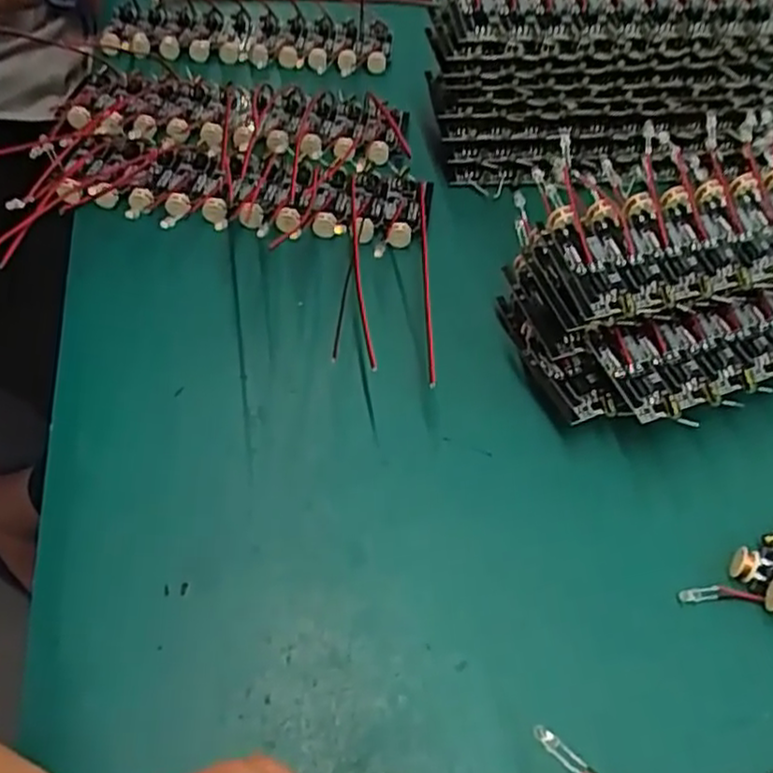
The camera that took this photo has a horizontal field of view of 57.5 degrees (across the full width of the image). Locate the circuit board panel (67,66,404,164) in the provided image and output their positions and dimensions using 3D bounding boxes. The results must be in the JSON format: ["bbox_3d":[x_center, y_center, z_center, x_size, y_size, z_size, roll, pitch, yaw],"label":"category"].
[{"bbox_3d":[-0.071,-0.129,0.333,0.159,0.012,0.057,5,51,0],"label":"circuit board panel"}]

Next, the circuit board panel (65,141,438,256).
[{"bbox_3d":[-0.060,-0.084,0.303,0.151,0.010,0.052,9,51,3],"label":"circuit board panel"}]

